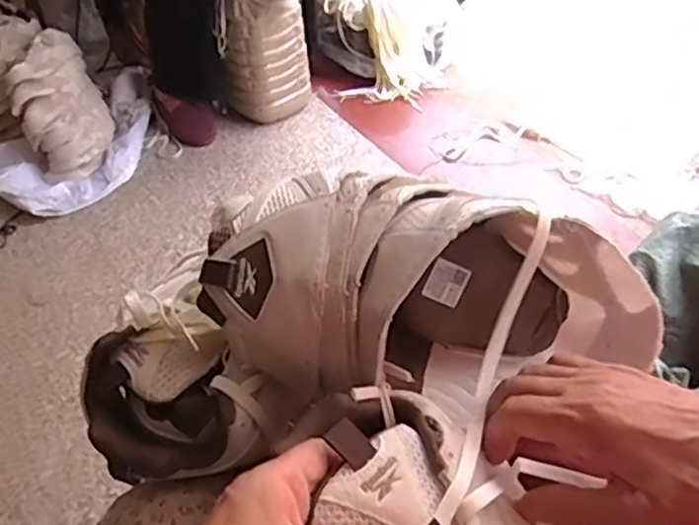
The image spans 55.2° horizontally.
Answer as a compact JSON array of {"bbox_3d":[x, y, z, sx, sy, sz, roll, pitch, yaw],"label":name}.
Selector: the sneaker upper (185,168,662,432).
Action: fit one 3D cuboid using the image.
[{"bbox_3d":[0.056,0.017,0.416,0.281,0.127,0.120,5,40,-17],"label":"sneaker upper"}]

